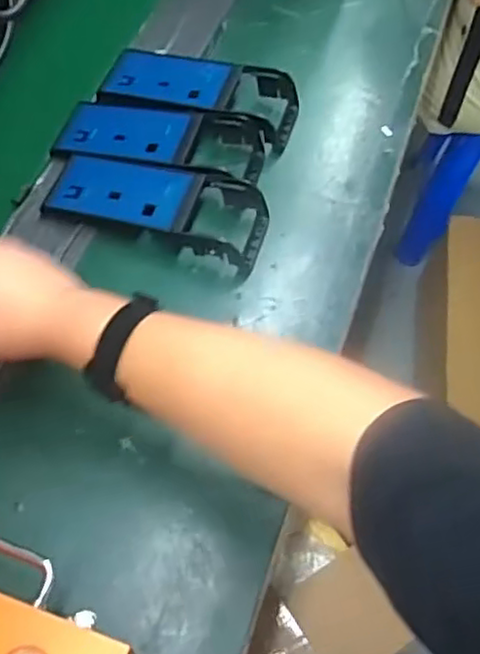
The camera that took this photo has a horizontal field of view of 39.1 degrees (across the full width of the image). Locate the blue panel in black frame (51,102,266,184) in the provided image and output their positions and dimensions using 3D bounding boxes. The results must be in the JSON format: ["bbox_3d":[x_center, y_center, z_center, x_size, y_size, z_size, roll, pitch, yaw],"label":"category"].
[{"bbox_3d":[-0.081,-0.193,0.695,0.208,0.033,0.085,14,61,5],"label":"blue panel in black frame"}]

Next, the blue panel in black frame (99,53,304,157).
[{"bbox_3d":[-0.043,-0.259,0.750,0.213,0.051,0.096,19,61,8],"label":"blue panel in black frame"}]

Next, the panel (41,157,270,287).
[{"bbox_3d":[-0.080,-0.120,0.655,0.213,0.037,0.094,17,61,7],"label":"panel"}]

